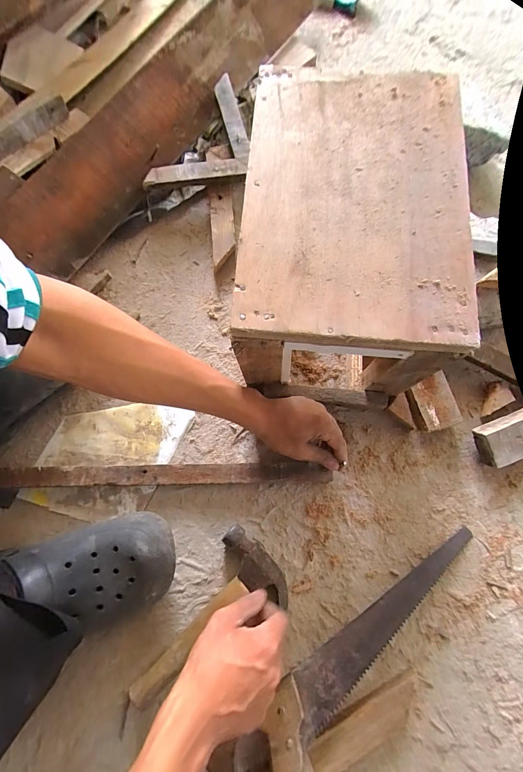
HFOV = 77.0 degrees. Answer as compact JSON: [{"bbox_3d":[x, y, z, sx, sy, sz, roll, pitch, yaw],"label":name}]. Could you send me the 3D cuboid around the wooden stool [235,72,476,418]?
[{"bbox_3d":[0.097,-0.160,0.434,0.217,0.219,0.319,5,75,3],"label":"wooden stool"}]

